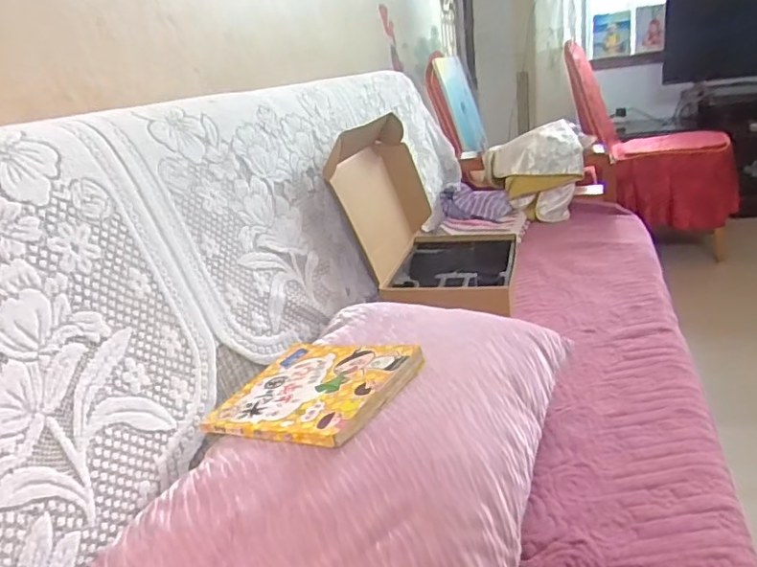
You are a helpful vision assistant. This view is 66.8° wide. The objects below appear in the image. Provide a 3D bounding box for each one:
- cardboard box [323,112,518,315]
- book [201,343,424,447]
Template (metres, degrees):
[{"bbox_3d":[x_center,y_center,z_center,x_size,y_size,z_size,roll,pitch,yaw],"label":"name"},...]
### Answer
[{"bbox_3d":[0.128,-0.166,1.268,0.332,0.354,0.470,0,19,17],"label":"cardboard box"},{"bbox_3d":[-0.075,0.122,0.670,0.216,0.015,0.184,-5,21,38],"label":"book"}]

